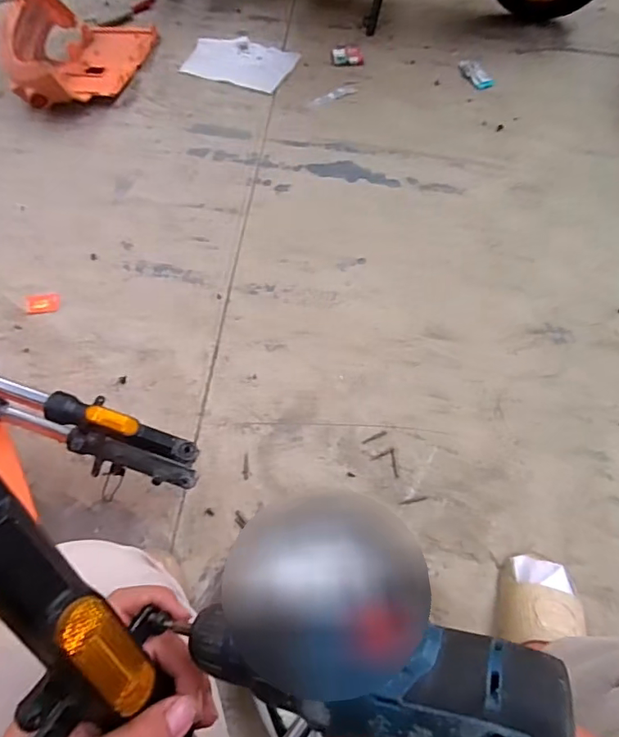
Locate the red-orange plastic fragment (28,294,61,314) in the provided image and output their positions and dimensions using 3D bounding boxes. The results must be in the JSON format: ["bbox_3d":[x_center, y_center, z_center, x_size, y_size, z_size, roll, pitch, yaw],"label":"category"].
[{"bbox_3d":[-0.571,-0.139,1.071,0.068,0.008,0.053,-9,61,-4],"label":"red-orange plastic fragment"}]

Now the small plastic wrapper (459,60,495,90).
[{"bbox_3d":[0.457,-0.810,1.380,0.051,0.017,0.136,-19,62,-10],"label":"small plastic wrapper"}]

